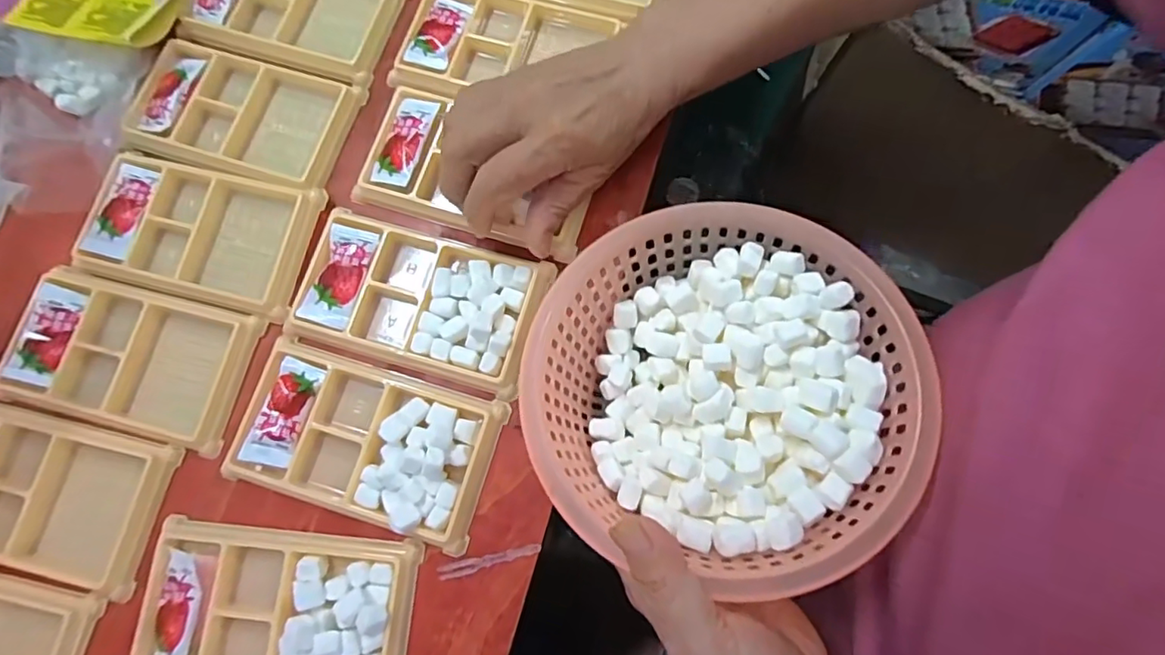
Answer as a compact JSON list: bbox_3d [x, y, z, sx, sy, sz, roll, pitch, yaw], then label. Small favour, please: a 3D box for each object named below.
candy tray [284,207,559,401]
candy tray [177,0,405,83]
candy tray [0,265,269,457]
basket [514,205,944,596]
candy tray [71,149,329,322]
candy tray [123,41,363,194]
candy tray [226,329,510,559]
[{"bbox_3d":[-0.092,-0.019,0.316,0.136,0.013,0.076,16,78,6],"label":"candy tray"},{"bbox_3d":[-0.188,-0.208,0.376,0.129,0.019,0.079,16,78,6],"label":"candy tray"},{"bbox_3d":[-0.255,0.016,0.322,0.128,0.014,0.078,14,78,6],"label":"candy tray"},{"bbox_3d":[0.059,0.024,0.270,0.165,0.072,0.160,15,77,4],"label":"basket"},{"bbox_3d":[-0.226,-0.057,0.338,0.130,0.012,0.079,14,78,5],"label":"candy tray"},{"bbox_3d":[-0.211,-0.133,0.357,0.132,0.013,0.079,14,78,6],"label":"candy tray"},{"bbox_3d":[-0.115,0.058,0.298,0.132,0.015,0.077,16,78,6],"label":"candy tray"}]

